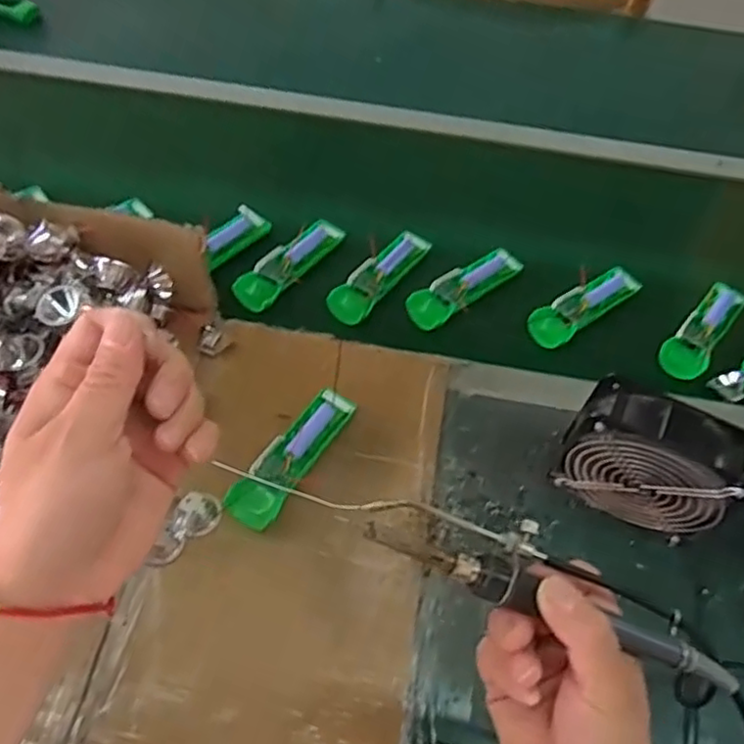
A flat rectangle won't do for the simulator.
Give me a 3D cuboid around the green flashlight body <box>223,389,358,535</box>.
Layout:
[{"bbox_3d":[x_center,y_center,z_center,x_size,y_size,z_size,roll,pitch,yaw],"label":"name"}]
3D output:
[{"bbox_3d":[-0.083,0.086,0.686,0.051,0.027,0.168,29,60,14],"label":"green flashlight body"}]

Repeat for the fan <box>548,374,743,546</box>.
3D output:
[{"bbox_3d":[0.265,0.094,0.650,0.153,0.165,0.057,27,59,12],"label":"fan"}]

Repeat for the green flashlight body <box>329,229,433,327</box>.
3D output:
[{"bbox_3d":[0.010,-0.122,0.827,0.047,0.026,0.165,37,62,18],"label":"green flashlight body"}]

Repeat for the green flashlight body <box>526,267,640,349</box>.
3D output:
[{"bbox_3d":[0.262,-0.082,0.816,0.159,0.027,0.050,-28,63,-20],"label":"green flashlight body"}]

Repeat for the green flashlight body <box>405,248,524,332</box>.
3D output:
[{"bbox_3d":[0.113,-0.107,0.827,0.153,0.032,0.050,-30,64,-21],"label":"green flashlight body"}]

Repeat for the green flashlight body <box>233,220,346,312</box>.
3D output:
[{"bbox_3d":[-0.105,-0.143,0.832,0.049,0.024,0.165,35,62,17],"label":"green flashlight body"}]

